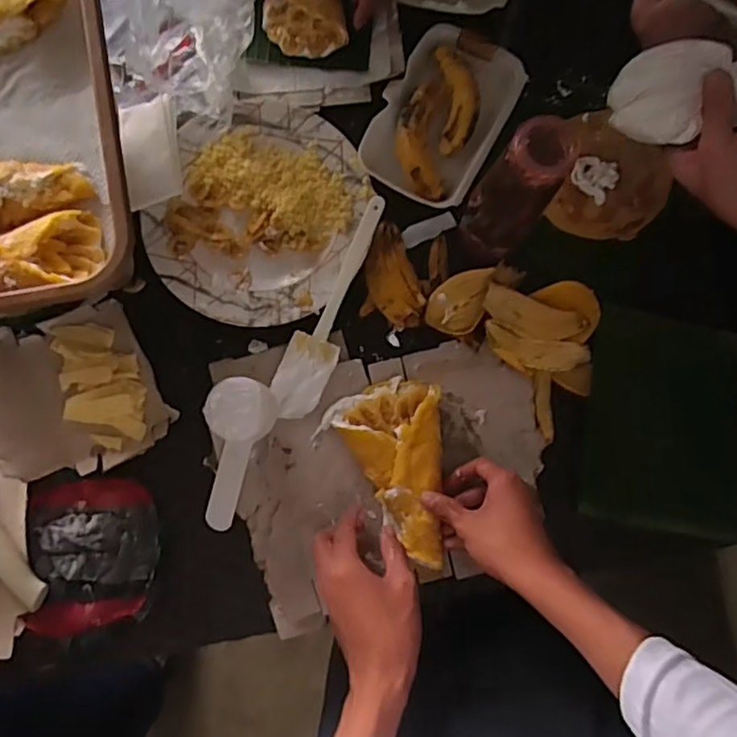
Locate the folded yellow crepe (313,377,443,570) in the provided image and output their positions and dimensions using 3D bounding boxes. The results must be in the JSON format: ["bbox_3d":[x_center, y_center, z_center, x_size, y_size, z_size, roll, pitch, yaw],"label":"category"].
[{"bbox_3d":[0.016,0.096,0.588,0.108,0.026,0.168,-1,83,-1],"label":"folded yellow crepe"}]

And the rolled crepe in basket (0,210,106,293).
[{"bbox_3d":[-0.293,-0.086,0.513,0.138,0.035,0.064,-19,84,-3],"label":"rolled crepe in basket"}]

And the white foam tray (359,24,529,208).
[{"bbox_3d":[0.072,-0.253,0.625,0.115,0.024,0.175,29,84,2],"label":"white foam tray"}]

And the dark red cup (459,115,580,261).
[{"bbox_3d":[0.122,-0.146,0.533,0.059,0.190,0.057,0,83,-1],"label":"dark red cup"}]

